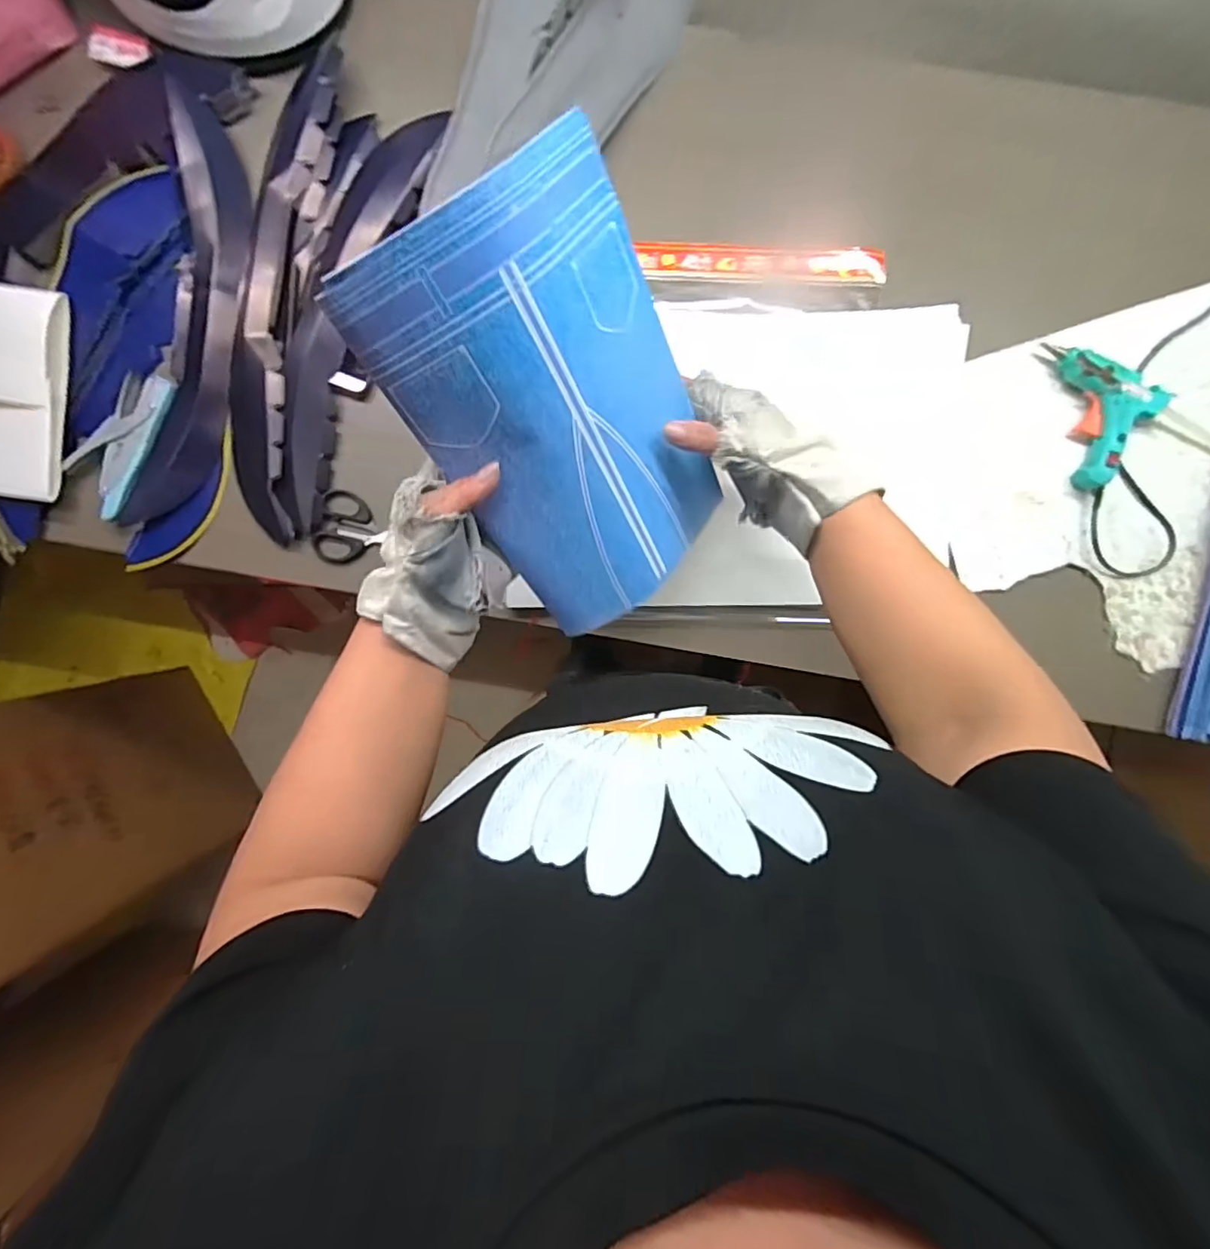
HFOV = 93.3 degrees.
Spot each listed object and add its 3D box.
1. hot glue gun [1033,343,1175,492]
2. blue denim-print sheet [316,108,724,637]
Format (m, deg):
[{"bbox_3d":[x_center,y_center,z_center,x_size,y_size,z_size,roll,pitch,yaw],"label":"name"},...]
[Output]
[{"bbox_3d":[0.457,-0.208,0.543,0.122,0.026,0.110,38,94,-1],"label":"hot glue gun"},{"bbox_3d":[-0.015,-0.133,0.385,0.181,0.033,0.279,-41,132,-7],"label":"blue denim-print sheet"}]

